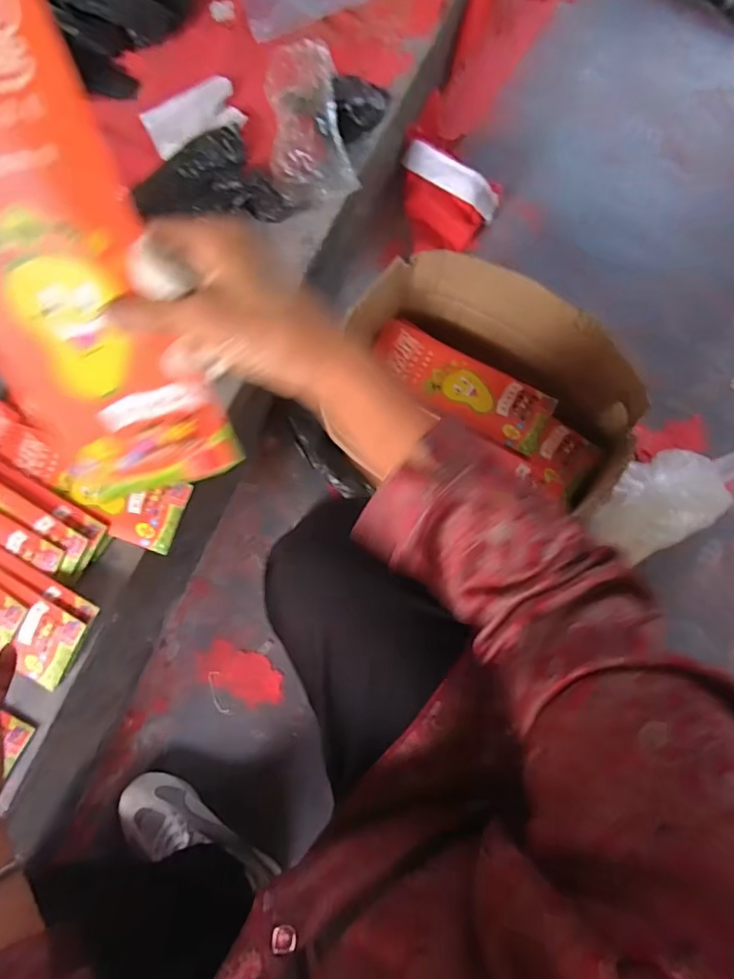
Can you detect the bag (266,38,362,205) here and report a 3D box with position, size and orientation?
[{"bbox_3d":[-0.086,-0.538,0.732,0.115,0.034,0.227,-7,88,-1],"label":"bag"}]

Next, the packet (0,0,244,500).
[{"bbox_3d":[-0.147,-0.094,0.235,0.095,0.242,0.013,-14,39,-3],"label":"packet"}]

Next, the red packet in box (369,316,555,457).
[{"bbox_3d":[0.118,-0.135,0.638,0.242,0.020,0.090,33,77,7],"label":"red packet in box"}]

